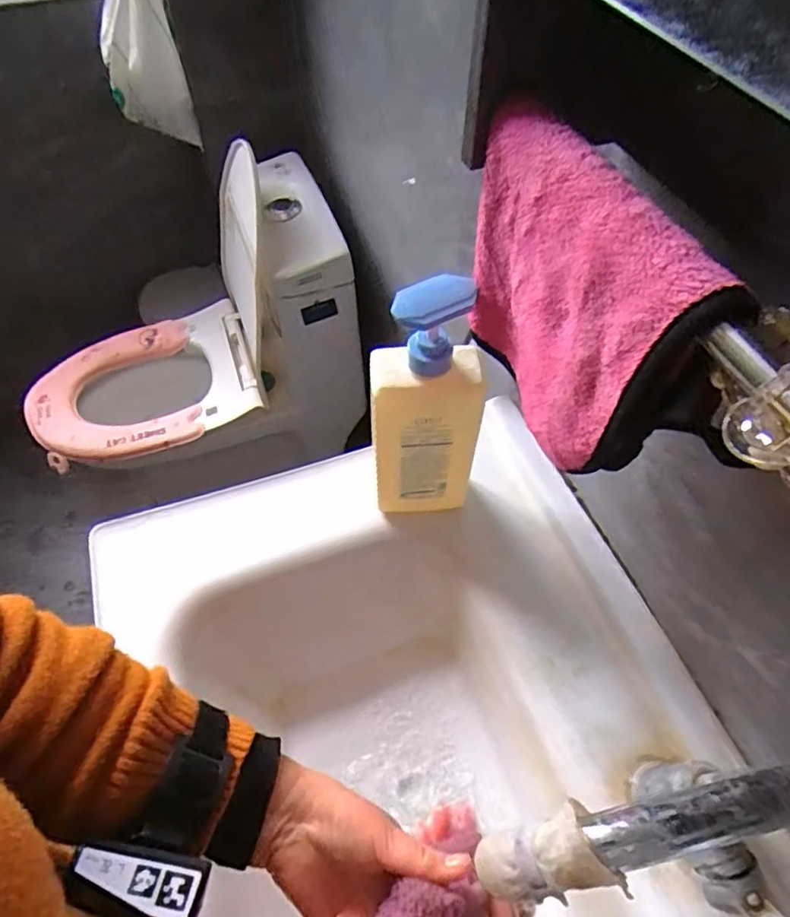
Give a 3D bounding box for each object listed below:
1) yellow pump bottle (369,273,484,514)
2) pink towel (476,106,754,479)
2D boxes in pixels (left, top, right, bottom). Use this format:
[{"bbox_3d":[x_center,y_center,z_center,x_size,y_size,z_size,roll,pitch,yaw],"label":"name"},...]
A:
[{"bbox_3d":[0.023,-0.039,0.489,0.096,0.245,0.053,0,57,3],"label":"yellow pump bottle"},{"bbox_3d":[0.095,-0.084,0.332,0.048,0.146,0.191,-25,59,-13],"label":"pink towel"}]

